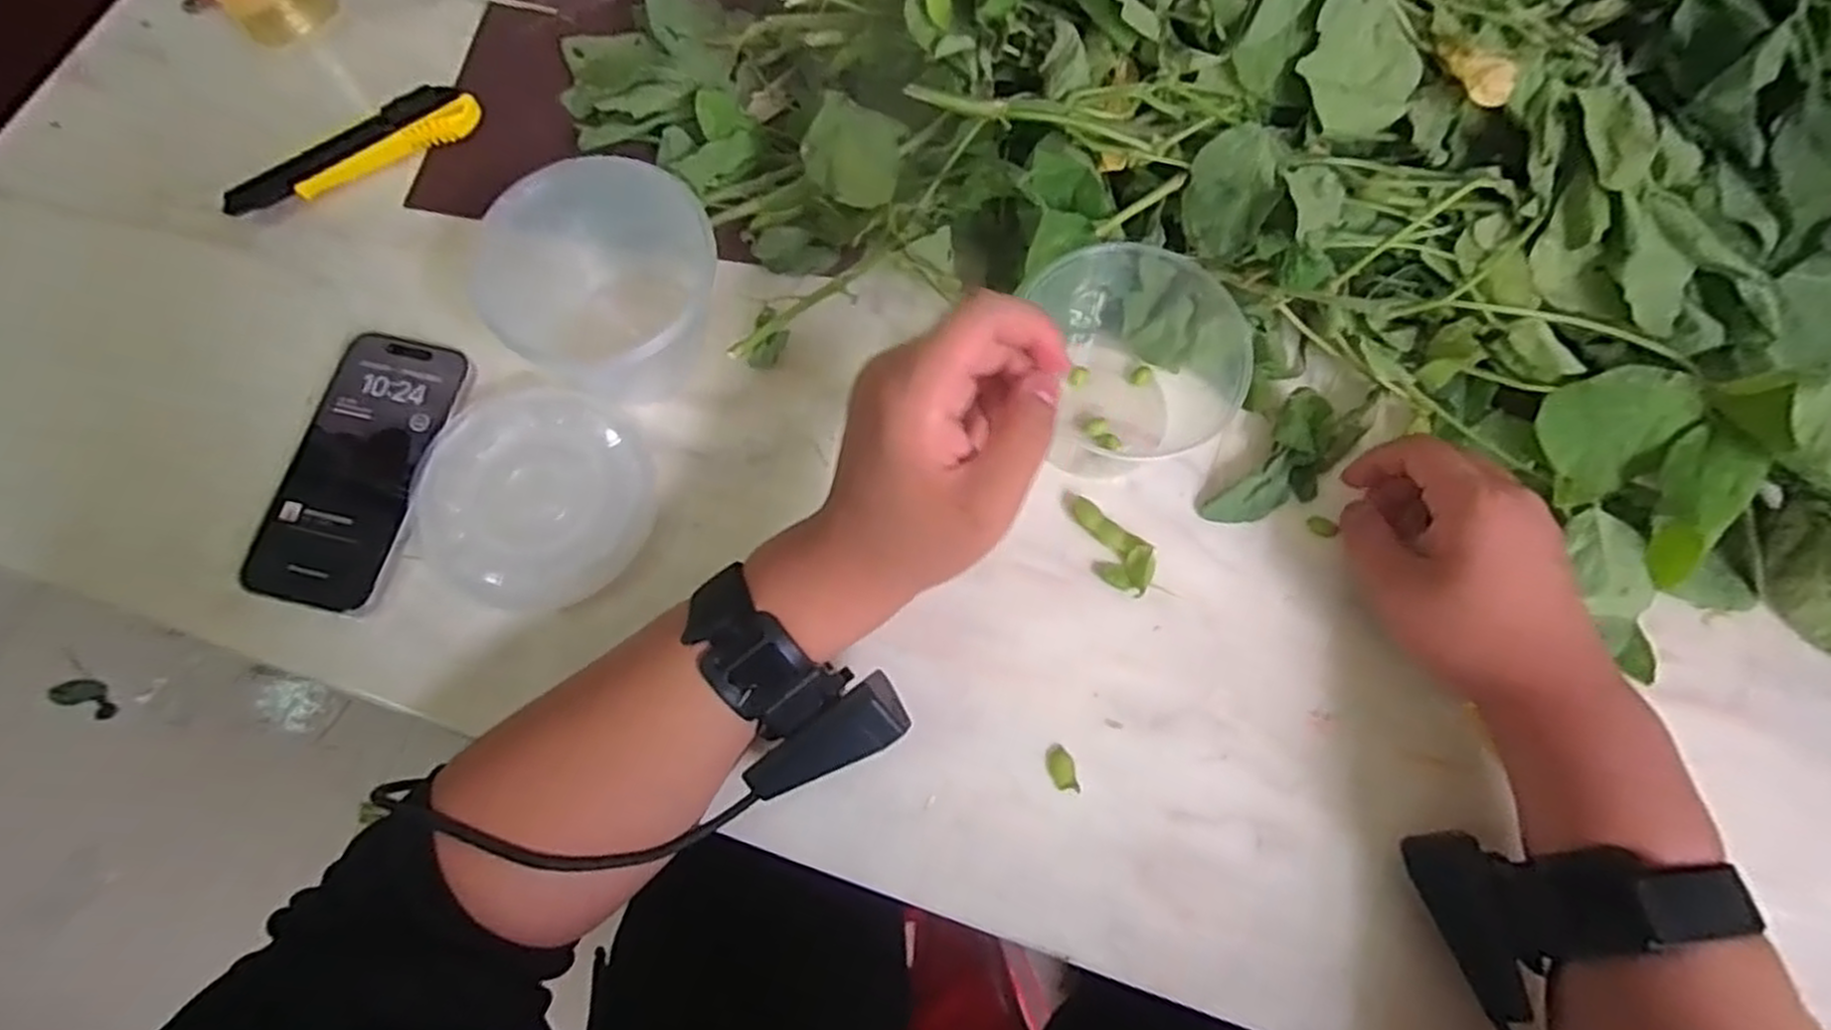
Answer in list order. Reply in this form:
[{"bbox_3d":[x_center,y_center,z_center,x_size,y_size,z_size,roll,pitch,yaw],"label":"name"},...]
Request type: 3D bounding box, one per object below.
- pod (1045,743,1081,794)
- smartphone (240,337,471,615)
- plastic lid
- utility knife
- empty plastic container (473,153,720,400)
[{"bbox_3d":[0.070,0.121,0.379,0.013,0.004,0.023,-11,71,-6],"label":"pod"},{"bbox_3d":[-0.293,-0.025,0.419,0.078,0.010,0.147,11,77,6],"label":"smartphone"},{"bbox_3d":[-0.195,-0.011,0.406,0.120,0.007,0.111,1,70,-2],"label":"plastic lid"},{"bbox_3d":[-0.339,-0.220,0.478,0.153,0.024,0.035,-27,73,-11],"label":"utility knife"},{"bbox_3d":[-0.153,-0.117,0.405,0.100,0.073,0.097,1,70,-2],"label":"empty plastic container"}]

